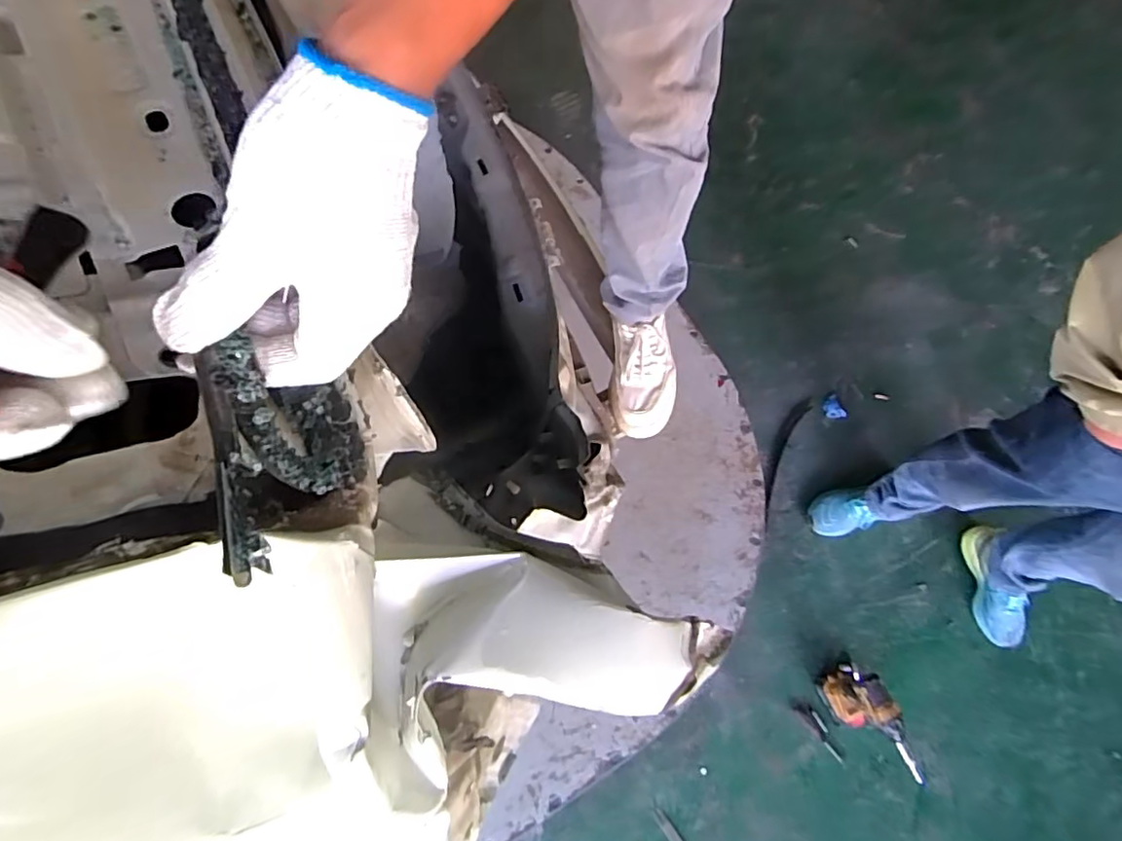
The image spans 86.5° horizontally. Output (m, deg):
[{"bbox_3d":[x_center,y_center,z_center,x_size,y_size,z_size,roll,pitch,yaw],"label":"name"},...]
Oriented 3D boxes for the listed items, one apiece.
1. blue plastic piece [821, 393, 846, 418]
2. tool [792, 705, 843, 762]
[{"bbox_3d":[0.772,-0.030,1.693,0.055,0.043,0.080,-42,76,-11],"label":"blue plastic piece"},{"bbox_3d":[0.609,0.725,1.400,0.037,0.018,0.152,-39,75,-10],"label":"tool"}]

